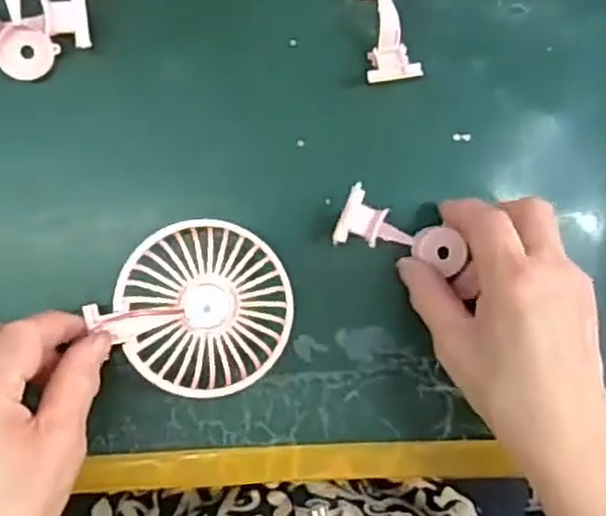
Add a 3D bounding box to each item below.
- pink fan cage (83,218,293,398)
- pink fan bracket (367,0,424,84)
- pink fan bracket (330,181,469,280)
[{"bbox_3d":[-0.053,0.024,0.390,0.088,0.027,0.086,0,91,-6],"label":"pink fan cage"},{"bbox_3d":[0.043,-0.134,0.402,0.032,0.015,0.076,-9,92,-6],"label":"pink fan bracket"},{"bbox_3d":[0.053,-0.013,0.407,0.072,0.025,0.030,20,88,-15],"label":"pink fan bracket"}]

